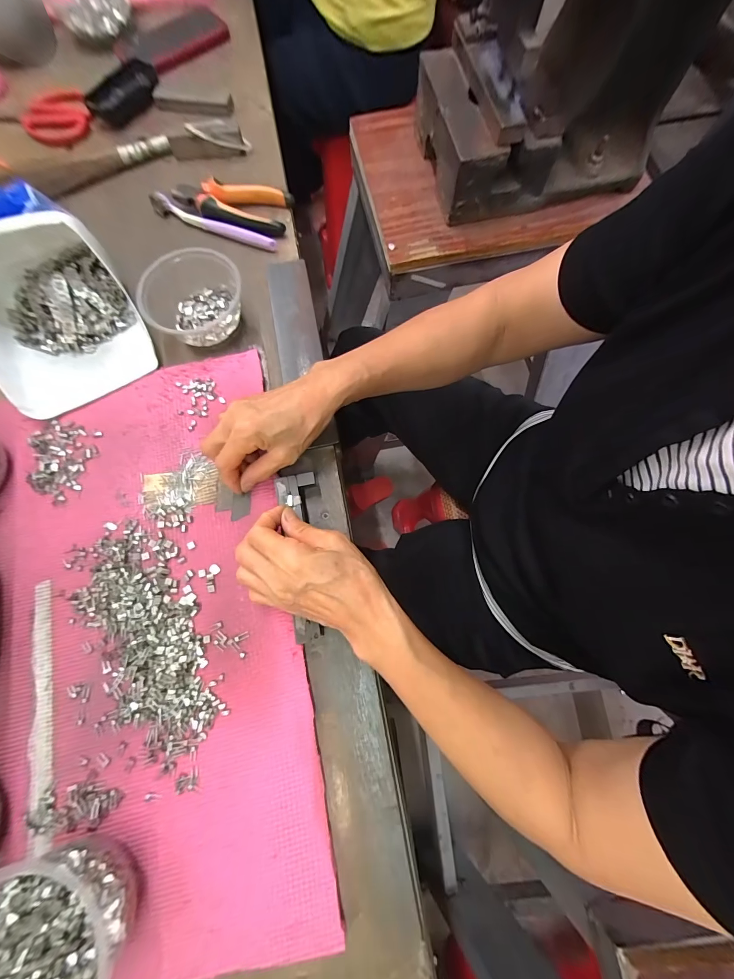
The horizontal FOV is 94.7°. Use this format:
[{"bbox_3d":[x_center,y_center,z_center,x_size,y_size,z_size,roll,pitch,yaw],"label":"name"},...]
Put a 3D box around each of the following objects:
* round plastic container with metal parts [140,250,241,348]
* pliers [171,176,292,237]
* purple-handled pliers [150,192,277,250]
[{"bbox_3d":[-0.190,-0.210,0.377,0.107,0.055,0.089,-29,77,-7],"label":"round plastic container with metal parts"},{"bbox_3d":[-0.174,-0.362,0.436,0.147,0.025,0.067,10,76,4],"label":"pliers"},{"bbox_3d":[-0.200,-0.341,0.434,0.181,0.019,0.014,24,77,8],"label":"purple-handled pliers"}]

